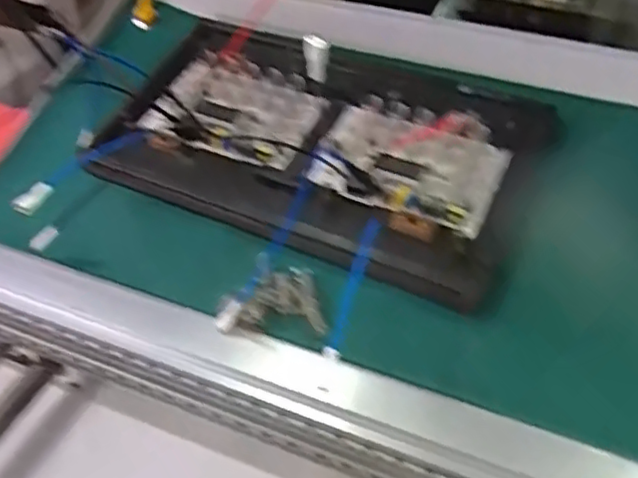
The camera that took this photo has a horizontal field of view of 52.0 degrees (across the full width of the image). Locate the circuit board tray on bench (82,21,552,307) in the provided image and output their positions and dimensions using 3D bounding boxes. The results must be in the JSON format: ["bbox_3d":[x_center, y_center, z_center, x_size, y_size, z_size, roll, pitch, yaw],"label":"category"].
[{"bbox_3d":[-0.005,-0.076,0.529,0.341,0.062,0.200,18,45,21],"label":"circuit board tray on bench"}]

